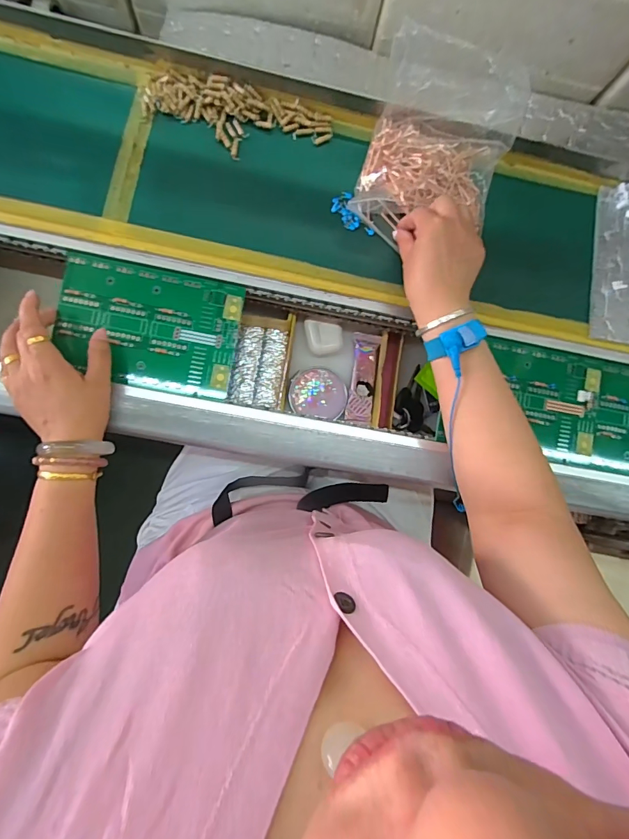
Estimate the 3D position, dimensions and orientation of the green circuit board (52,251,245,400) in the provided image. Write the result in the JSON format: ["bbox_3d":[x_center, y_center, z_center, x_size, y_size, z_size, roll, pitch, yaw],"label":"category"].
[{"bbox_3d":[-0.168,-0.093,0.424,0.176,0.010,0.117,10,87,-6],"label":"green circuit board"}]

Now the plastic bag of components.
[{"bbox_3d":[0.125,-0.263,0.405,0.138,0.088,0.147,14,87,-5],"label":"plastic bag of components"}]

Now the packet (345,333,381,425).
[{"bbox_3d":[0.060,-0.050,0.511,0.032,0.009,0.110,7,88,-6],"label":"packet"}]

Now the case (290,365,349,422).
[{"bbox_3d":[0.005,-0.033,0.511,0.070,0.012,0.063,10,87,-6],"label":"case"}]

